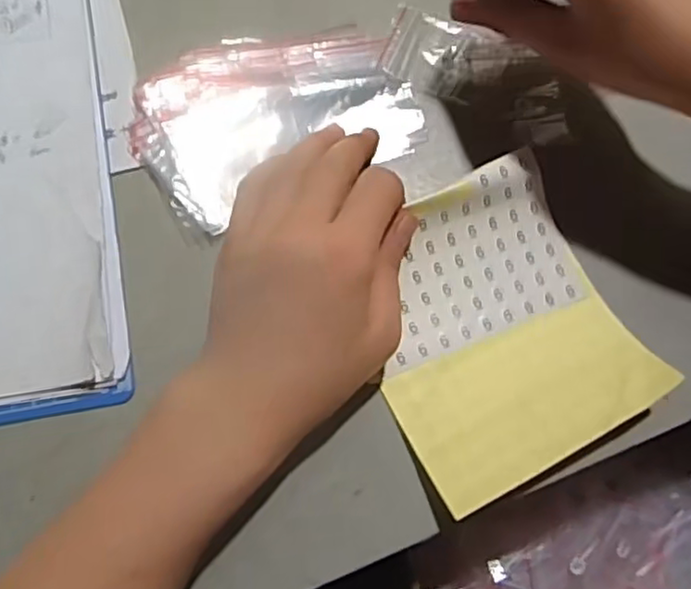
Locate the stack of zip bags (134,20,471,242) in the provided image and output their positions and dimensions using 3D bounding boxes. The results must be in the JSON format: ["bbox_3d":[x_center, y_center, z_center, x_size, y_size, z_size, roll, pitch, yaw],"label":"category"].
[{"bbox_3d":[-0.026,-0.093,0.345,0.166,0.015,0.103,-11,76,-5],"label":"stack of zip bags"}]

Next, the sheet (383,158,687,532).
[{"bbox_3d":[0.072,0.014,0.316,0.121,0.026,0.136,-26,78,-8],"label":"sheet"}]

